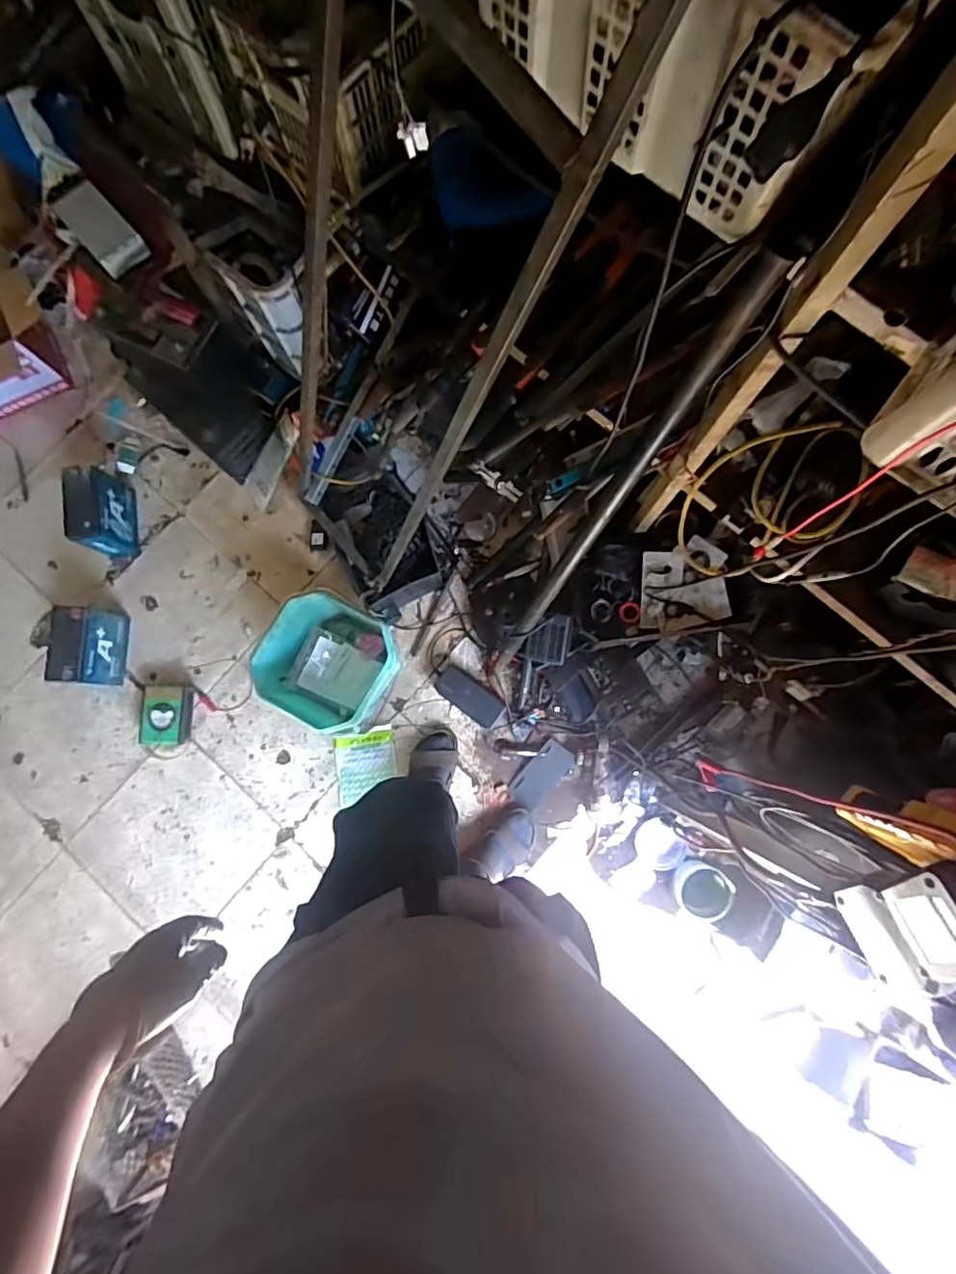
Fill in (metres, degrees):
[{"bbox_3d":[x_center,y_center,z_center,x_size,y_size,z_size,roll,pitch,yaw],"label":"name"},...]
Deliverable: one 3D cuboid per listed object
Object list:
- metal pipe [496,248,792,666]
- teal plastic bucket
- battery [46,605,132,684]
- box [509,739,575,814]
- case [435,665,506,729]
[{"bbox_3d":[0.164,-0.150,0.882,0.032,0.888,0.028,41,62,7],"label":"metal pipe"},{"bbox_3d":[-0.350,0.076,1.316,0.286,0.215,0.308,30,84,6],"label":"teal plastic bucket"},{"bbox_3d":[-0.961,0.018,1.377,0.106,0.157,0.190,3,82,3],"label":"battery"},{"bbox_3d":[0.157,0.341,1.357,0.085,0.012,0.172,41,86,7],"label":"box"},{"bbox_3d":[-0.020,0.151,1.385,0.178,0.026,0.081,35,85,7],"label":"case"}]

